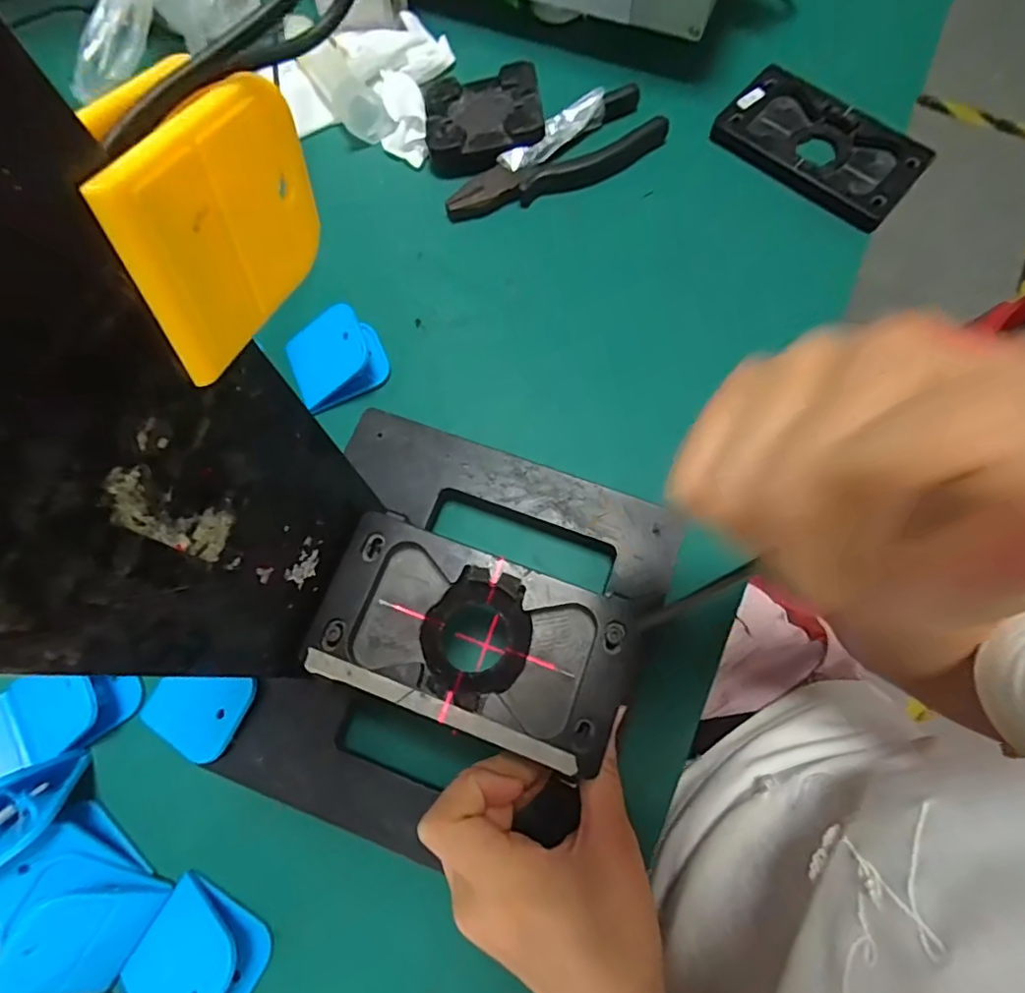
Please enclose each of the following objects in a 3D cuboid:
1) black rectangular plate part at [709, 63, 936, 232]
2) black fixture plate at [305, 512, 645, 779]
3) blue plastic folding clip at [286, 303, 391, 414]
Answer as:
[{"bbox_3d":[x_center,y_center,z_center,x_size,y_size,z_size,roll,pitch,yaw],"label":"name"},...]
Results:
[{"bbox_3d":[0.201,-0.232,0.377,0.127,0.014,0.078,41,79,11],"label":"black rectangular plate part"},{"bbox_3d":[-0.015,0.060,0.243,0.128,0.016,0.070,19,73,8],"label":"black fixture plate"},{"bbox_3d":[-0.105,-0.084,0.340,0.054,0.029,0.049,-27,72,-7],"label":"blue plastic folding clip"}]

